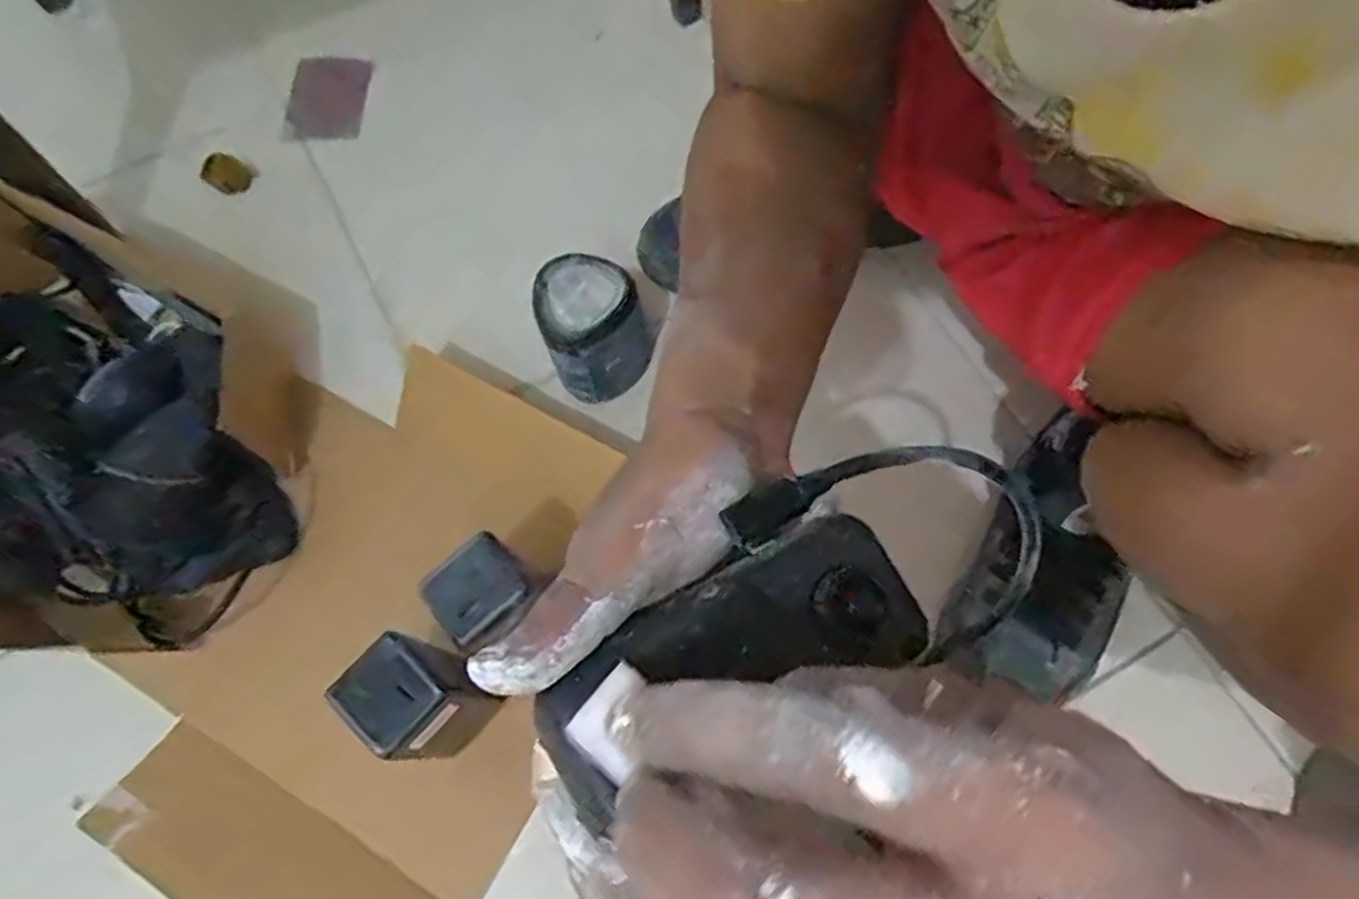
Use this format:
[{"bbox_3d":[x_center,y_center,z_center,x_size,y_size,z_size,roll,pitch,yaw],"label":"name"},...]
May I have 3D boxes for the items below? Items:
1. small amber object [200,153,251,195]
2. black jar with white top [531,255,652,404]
[{"bbox_3d":[-0.419,-0.253,0.709,0.035,0.032,0.027,-41,73,-12],"label":"small amber object"},{"bbox_3d":[-0.066,-0.091,0.581,0.072,0.094,0.077,-1,70,2],"label":"black jar with white top"}]

